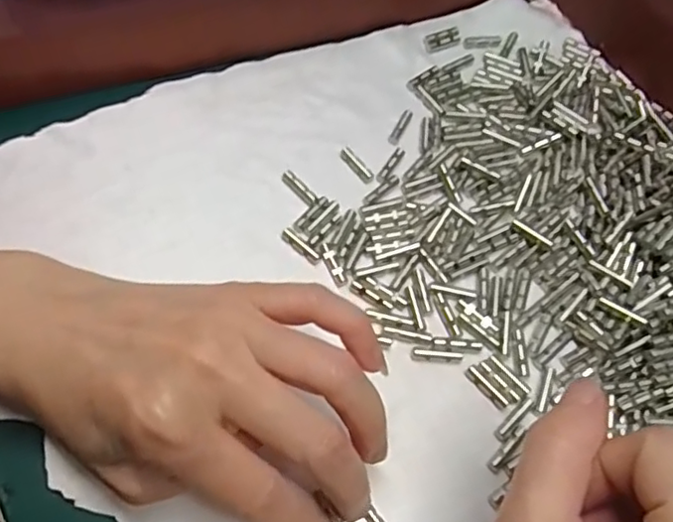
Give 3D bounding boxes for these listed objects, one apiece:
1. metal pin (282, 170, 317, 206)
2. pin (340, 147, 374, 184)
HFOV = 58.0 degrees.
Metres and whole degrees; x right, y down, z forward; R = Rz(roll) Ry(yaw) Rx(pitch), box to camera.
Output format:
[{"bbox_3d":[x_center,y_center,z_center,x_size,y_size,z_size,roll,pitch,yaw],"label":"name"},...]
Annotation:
[{"bbox_3d":[-0.017,-0.033,0.276,0.006,0.004,0.021,-36,70,-19],"label":"metal pin"},{"bbox_3d":[0.009,-0.045,0.284,0.006,0.004,0.022,-36,71,-19],"label":"pin"}]

